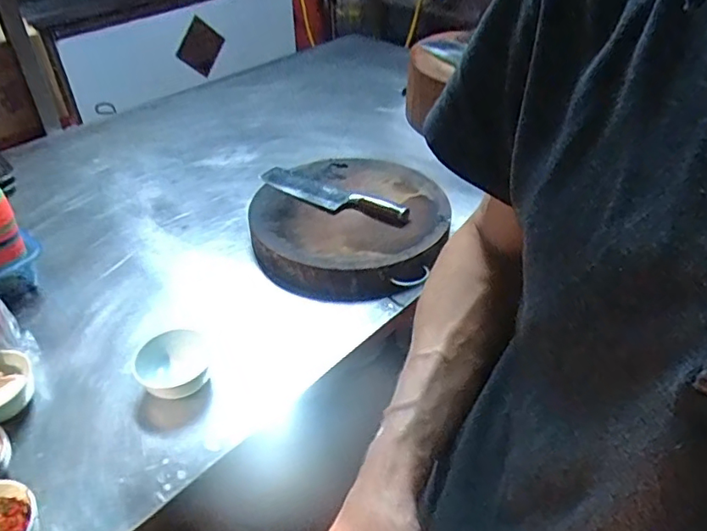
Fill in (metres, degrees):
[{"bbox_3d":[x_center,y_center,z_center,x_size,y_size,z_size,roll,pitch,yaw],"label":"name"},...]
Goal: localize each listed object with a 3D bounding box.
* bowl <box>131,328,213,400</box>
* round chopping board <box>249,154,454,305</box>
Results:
[{"bbox_3d":[-0.234,0.135,0.727,0.097,0.046,0.099,0,39,0],"label":"bowl"},{"bbox_3d":[-0.009,-0.094,0.996,0.337,0.048,0.391,-3,39,-3],"label":"round chopping board"}]

